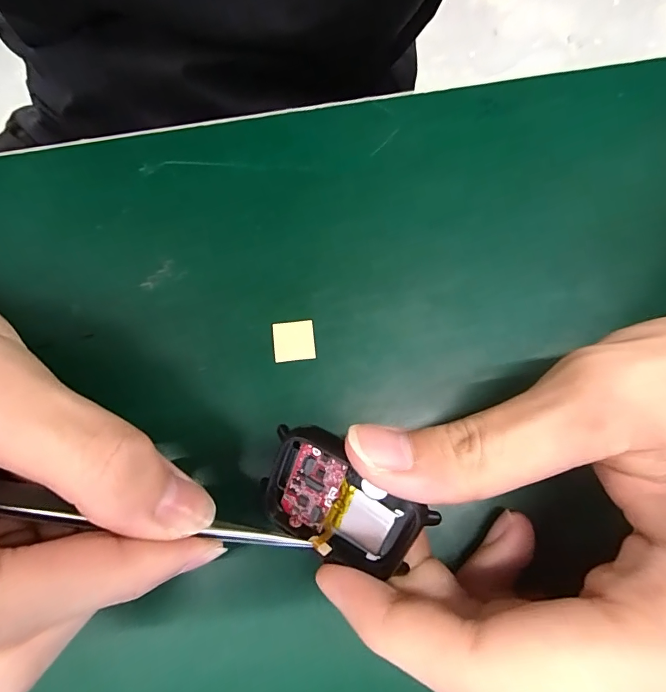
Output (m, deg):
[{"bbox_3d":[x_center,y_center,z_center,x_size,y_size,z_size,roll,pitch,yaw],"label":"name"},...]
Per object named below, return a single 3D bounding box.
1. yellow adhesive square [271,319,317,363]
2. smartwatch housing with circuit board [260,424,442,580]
[{"bbox_3d":[-0.015,-0.003,0.154,0.016,0.004,0.016,-8,75,-1],"label":"yellow adhesive square"},{"bbox_3d":[0.002,0.044,0.119,0.046,0.012,0.040,31,118,11],"label":"smartwatch housing with circuit board"}]

